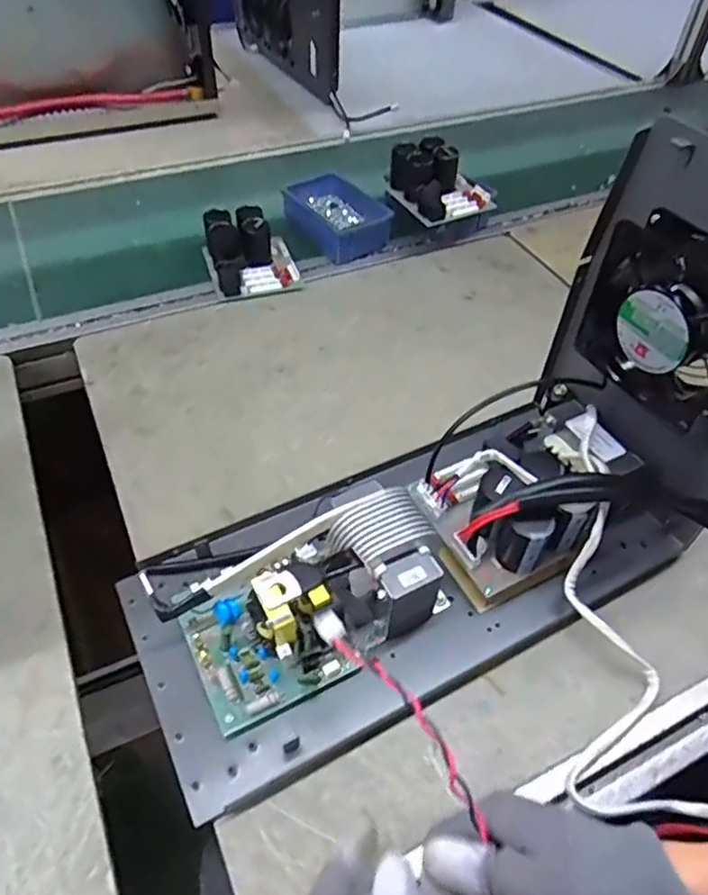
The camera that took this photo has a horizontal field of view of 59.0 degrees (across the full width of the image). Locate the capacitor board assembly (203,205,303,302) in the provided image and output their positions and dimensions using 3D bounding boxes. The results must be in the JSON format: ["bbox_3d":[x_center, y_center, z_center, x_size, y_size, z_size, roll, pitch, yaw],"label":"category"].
[{"bbox_3d":[-0.130,-0.251,0.793,0.105,0.060,0.122,-15,51,-14],"label":"capacitor board assembly"}]

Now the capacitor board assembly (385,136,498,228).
[{"bbox_3d":[0.114,-0.365,0.839,0.113,0.065,0.137,-22,53,-20],"label":"capacitor board assembly"}]

